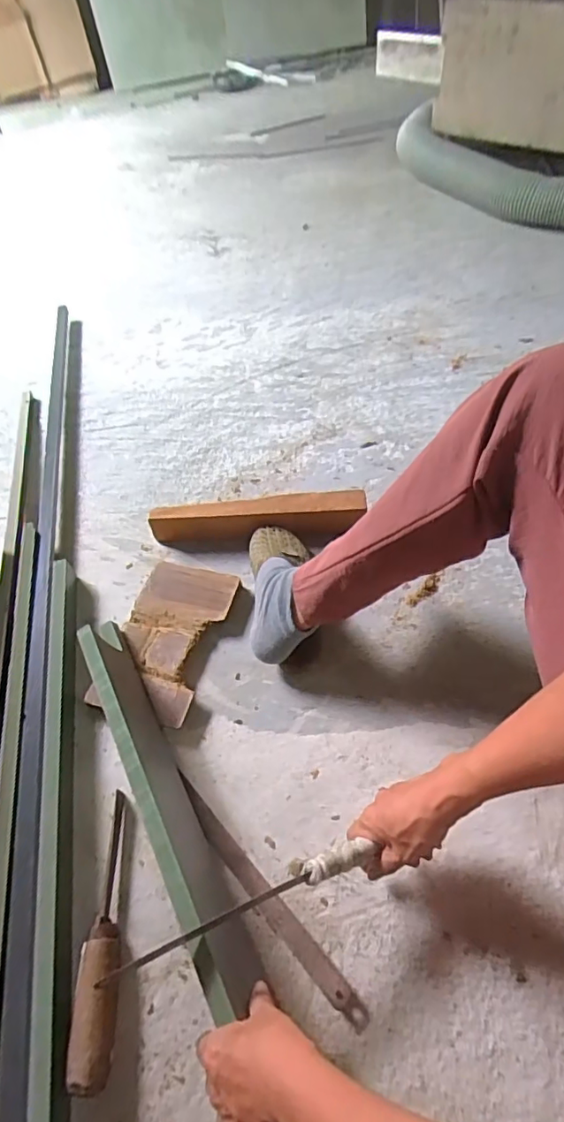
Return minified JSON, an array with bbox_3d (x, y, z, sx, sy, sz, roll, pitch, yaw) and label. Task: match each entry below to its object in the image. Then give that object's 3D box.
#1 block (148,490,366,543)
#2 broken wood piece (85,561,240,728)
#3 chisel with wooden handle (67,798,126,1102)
[{"bbox_3d":[-0.035,-0.063,0.782,0.306,0.059,0.045,-1,51,5],"label":"block"},{"bbox_3d":[-0.144,0.097,0.690,0.119,0.026,0.211,11,53,14],"label":"broken wood piece"},{"bbox_3d":[-0.165,0.338,0.502,0.031,0.033,0.227,-8,51,0],"label":"chisel with wooden handle"}]

